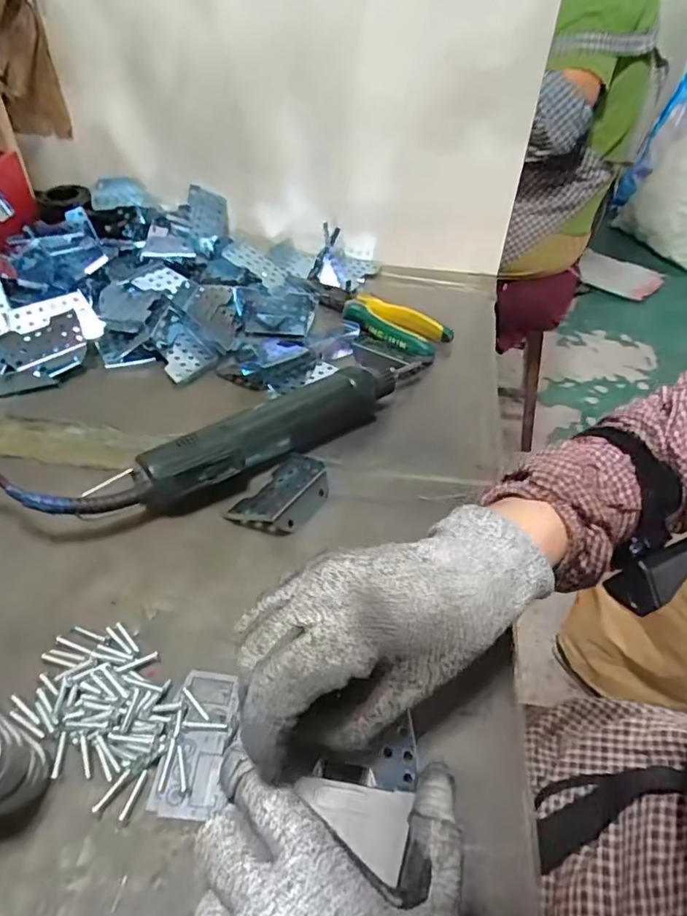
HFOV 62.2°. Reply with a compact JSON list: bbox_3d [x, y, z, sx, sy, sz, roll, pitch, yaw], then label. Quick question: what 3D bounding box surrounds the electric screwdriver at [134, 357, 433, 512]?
[{"bbox_3d":[-0.034,-0.031,0.438,0.257,0.041,0.035,-30,53,-29],"label":"electric screwdriver"}]

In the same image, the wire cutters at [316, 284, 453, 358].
[{"bbox_3d":[0.034,-0.143,0.571,0.150,0.016,0.047,32,51,27],"label":"wire cutters"}]

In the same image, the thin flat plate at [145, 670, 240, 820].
[{"bbox_3d":[-0.072,0.140,0.284,0.031,0.004,0.067,5,43,3],"label":"thin flat plate"}]

